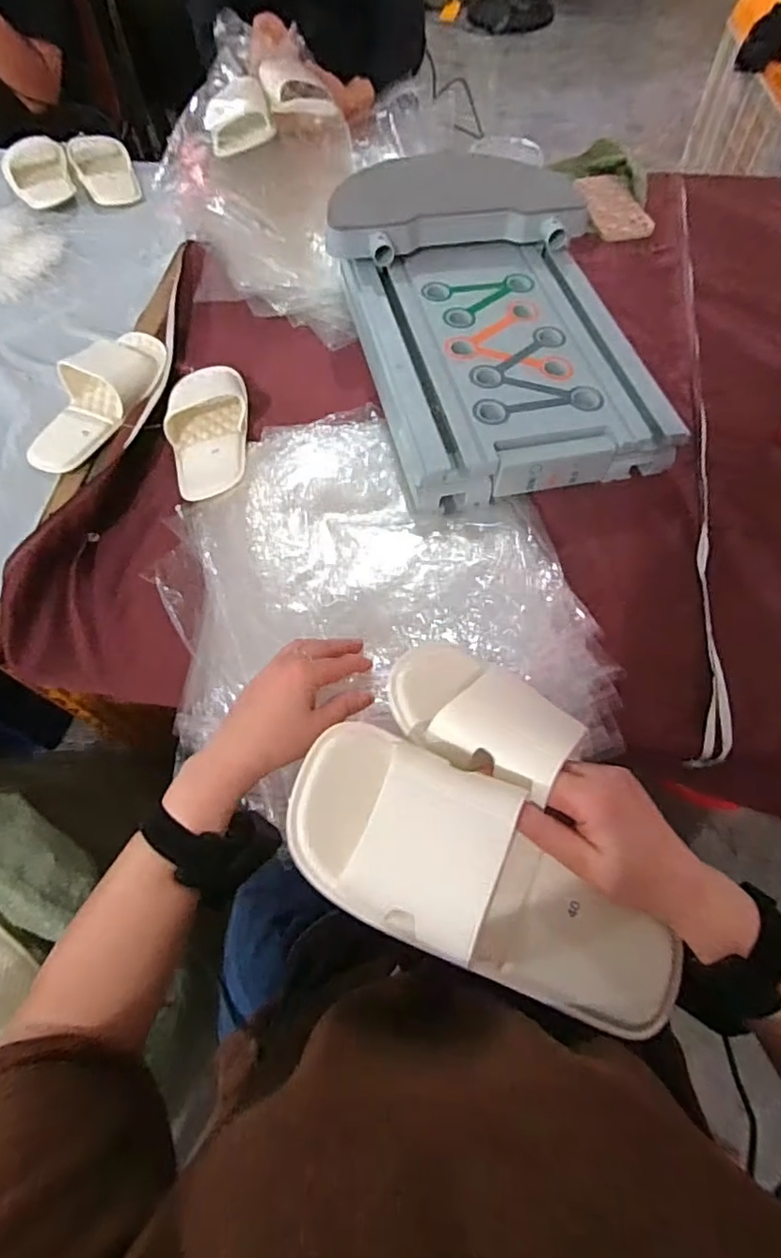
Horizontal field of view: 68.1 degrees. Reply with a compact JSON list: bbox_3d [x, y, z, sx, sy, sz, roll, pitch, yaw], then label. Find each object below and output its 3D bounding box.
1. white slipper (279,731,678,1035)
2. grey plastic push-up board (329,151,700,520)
[{"bbox_3d":[0.063,0.163,0.366,0.270,0.060,0.106,34,67,-1],"label":"white slipper"},{"bbox_3d":[0.122,-0.407,0.724,0.332,0.092,0.528,-14,63,-6],"label":"grey plastic push-up board"}]

